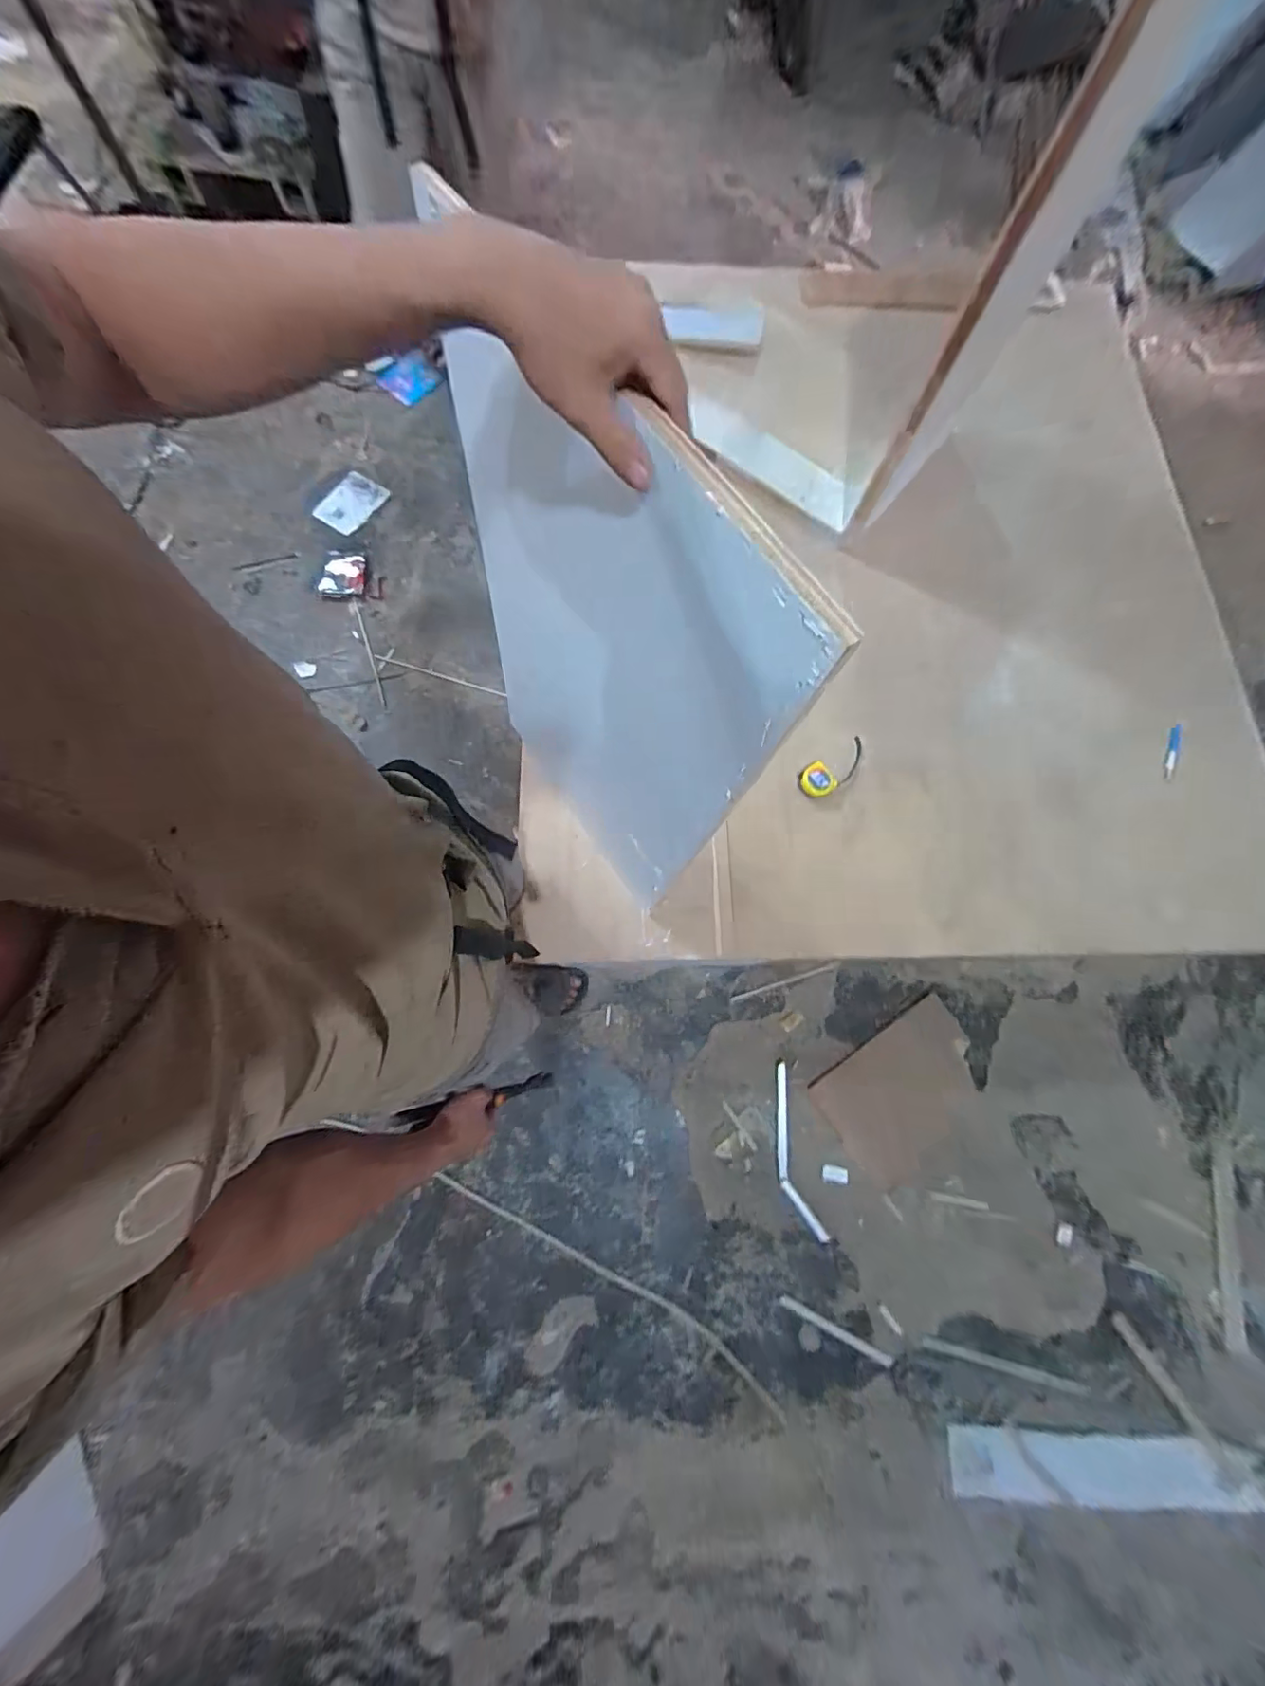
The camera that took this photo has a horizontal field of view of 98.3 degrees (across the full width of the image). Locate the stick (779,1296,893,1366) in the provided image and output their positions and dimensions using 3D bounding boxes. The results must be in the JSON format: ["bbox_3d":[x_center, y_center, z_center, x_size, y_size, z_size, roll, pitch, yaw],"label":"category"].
[{"bbox_3d":[0.458,1.097,1.227,0.268,0.013,0.021,26,76,5],"label":"stick"}]

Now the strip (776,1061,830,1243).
[{"bbox_3d":[0.383,0.748,1.312,0.085,0.039,0.406,-12,76,-5],"label":"strip"}]

